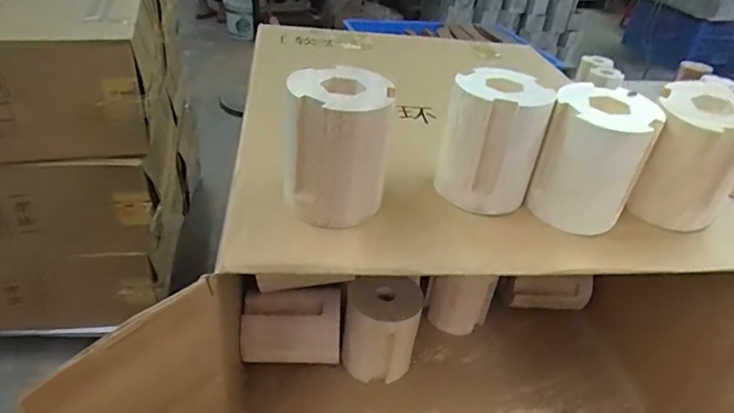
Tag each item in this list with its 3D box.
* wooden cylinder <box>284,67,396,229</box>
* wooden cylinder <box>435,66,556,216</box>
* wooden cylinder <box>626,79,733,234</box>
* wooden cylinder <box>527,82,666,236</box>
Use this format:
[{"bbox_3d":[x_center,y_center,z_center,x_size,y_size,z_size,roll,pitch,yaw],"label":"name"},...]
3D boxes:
[{"bbox_3d":[-0.024,-0.043,0.384,0.076,0.101,0.072,2,35,-7],"label":"wooden cylinder"},{"bbox_3d":[0.104,-0.055,0.426,0.079,0.098,0.071,16,36,14],"label":"wooden cylinder"},{"bbox_3d":[0.263,-0.037,0.416,0.072,0.107,0.065,22,38,21],"label":"wooden cylinder"},{"bbox_3d":[0.182,-0.036,0.414,0.075,0.104,0.070,23,38,22],"label":"wooden cylinder"}]

